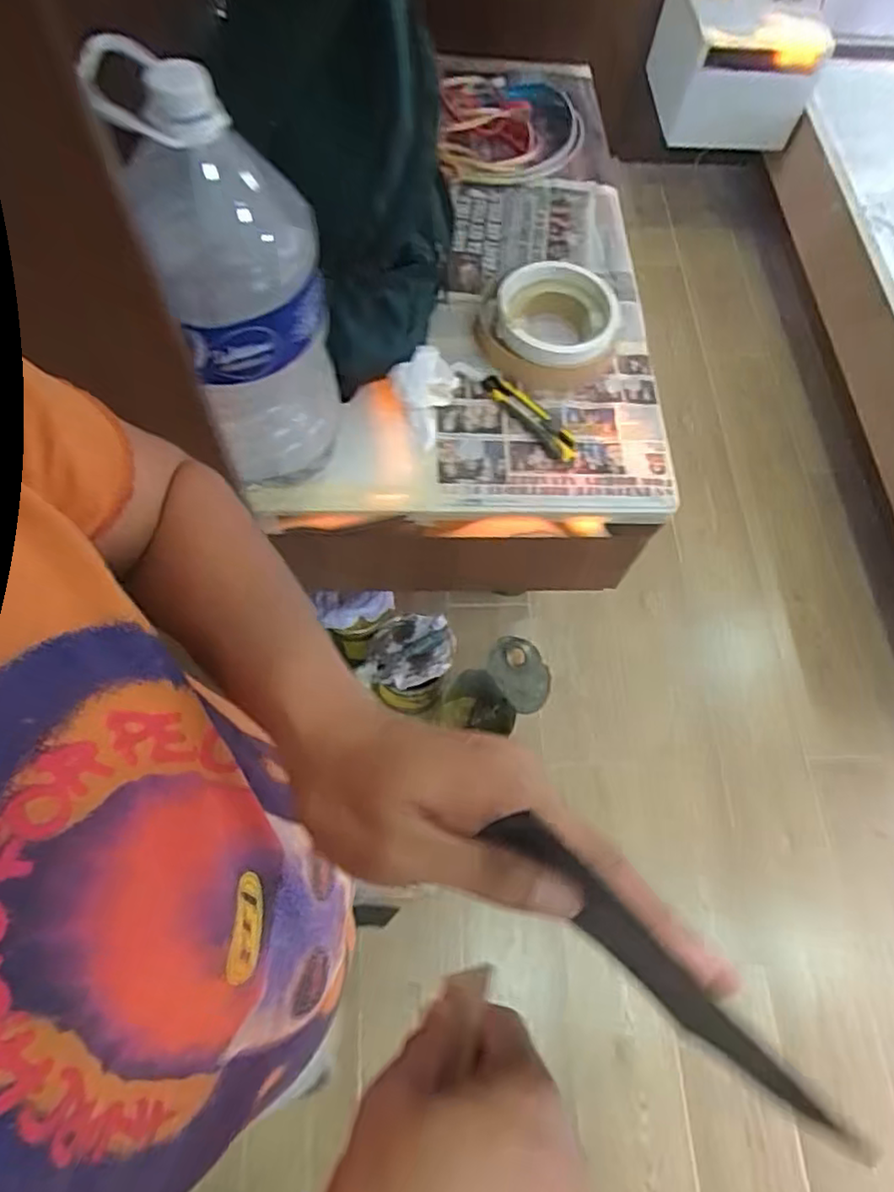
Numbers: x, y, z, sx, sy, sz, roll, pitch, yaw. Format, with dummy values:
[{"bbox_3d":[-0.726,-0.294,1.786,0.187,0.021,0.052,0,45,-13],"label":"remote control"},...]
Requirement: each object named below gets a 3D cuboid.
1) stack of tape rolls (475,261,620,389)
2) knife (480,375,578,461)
[{"bbox_3d":[0.135,-0.366,0.909,0.179,0.066,0.185,10,66,2],"label":"stack of tape rolls"},{"bbox_3d":[0.110,-0.231,0.871,0.040,0.019,0.153,-36,72,-17],"label":"knife"}]

